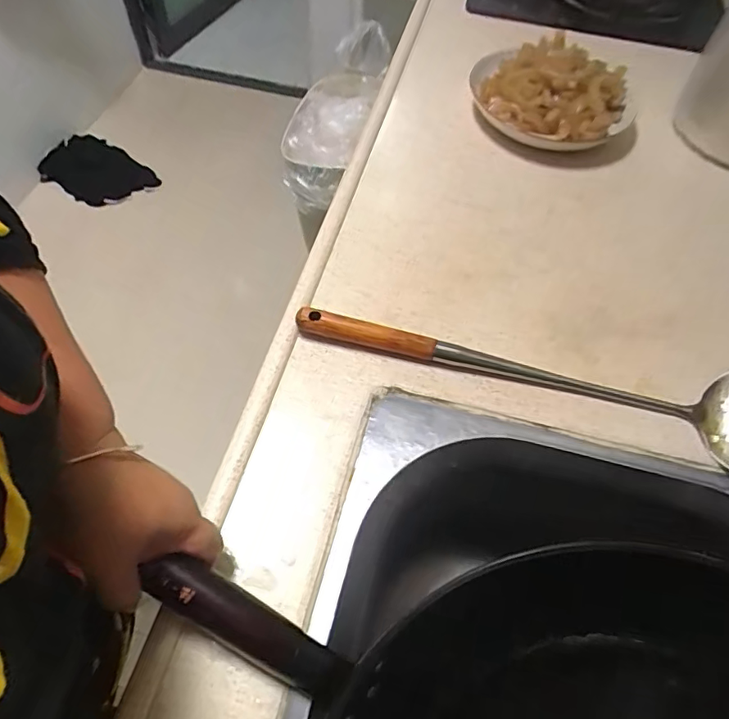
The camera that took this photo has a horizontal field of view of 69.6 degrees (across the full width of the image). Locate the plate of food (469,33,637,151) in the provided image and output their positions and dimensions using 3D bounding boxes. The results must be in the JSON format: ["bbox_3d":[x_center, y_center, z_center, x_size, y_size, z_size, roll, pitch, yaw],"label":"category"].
[{"bbox_3d":[0.238,-0.349,0.664,0.180,0.058,0.185,2,57,-3],"label":"plate of food"}]

